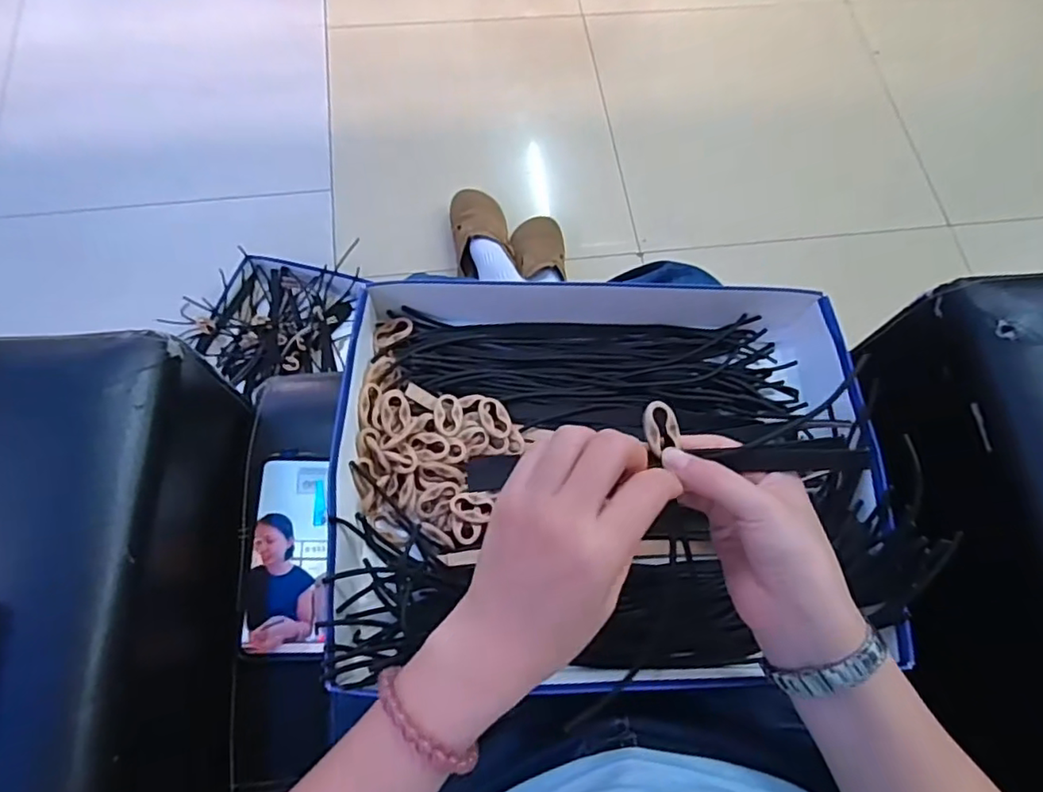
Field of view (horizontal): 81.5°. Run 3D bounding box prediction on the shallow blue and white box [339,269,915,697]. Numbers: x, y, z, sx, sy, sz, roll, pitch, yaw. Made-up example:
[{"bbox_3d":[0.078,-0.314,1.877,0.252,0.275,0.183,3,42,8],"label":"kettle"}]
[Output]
[{"bbox_3d":[0.060,0.044,0.430,0.363,0.052,0.293,3,70,-1],"label":"shallow blue and white box"}]

